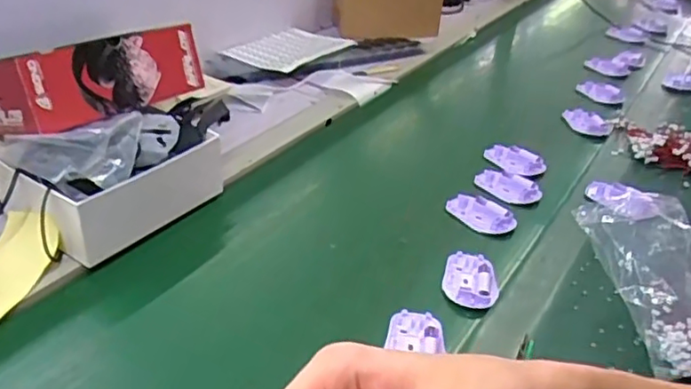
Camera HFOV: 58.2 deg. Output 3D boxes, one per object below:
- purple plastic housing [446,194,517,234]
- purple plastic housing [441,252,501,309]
[{"bbox_3d":[0.187,0.027,0.855,0.047,0.023,0.097,-24,43,-38],"label":"purple plastic housing"},{"bbox_3d":[0.149,0.098,0.736,0.060,0.016,0.088,10,33,6],"label":"purple plastic housing"}]

